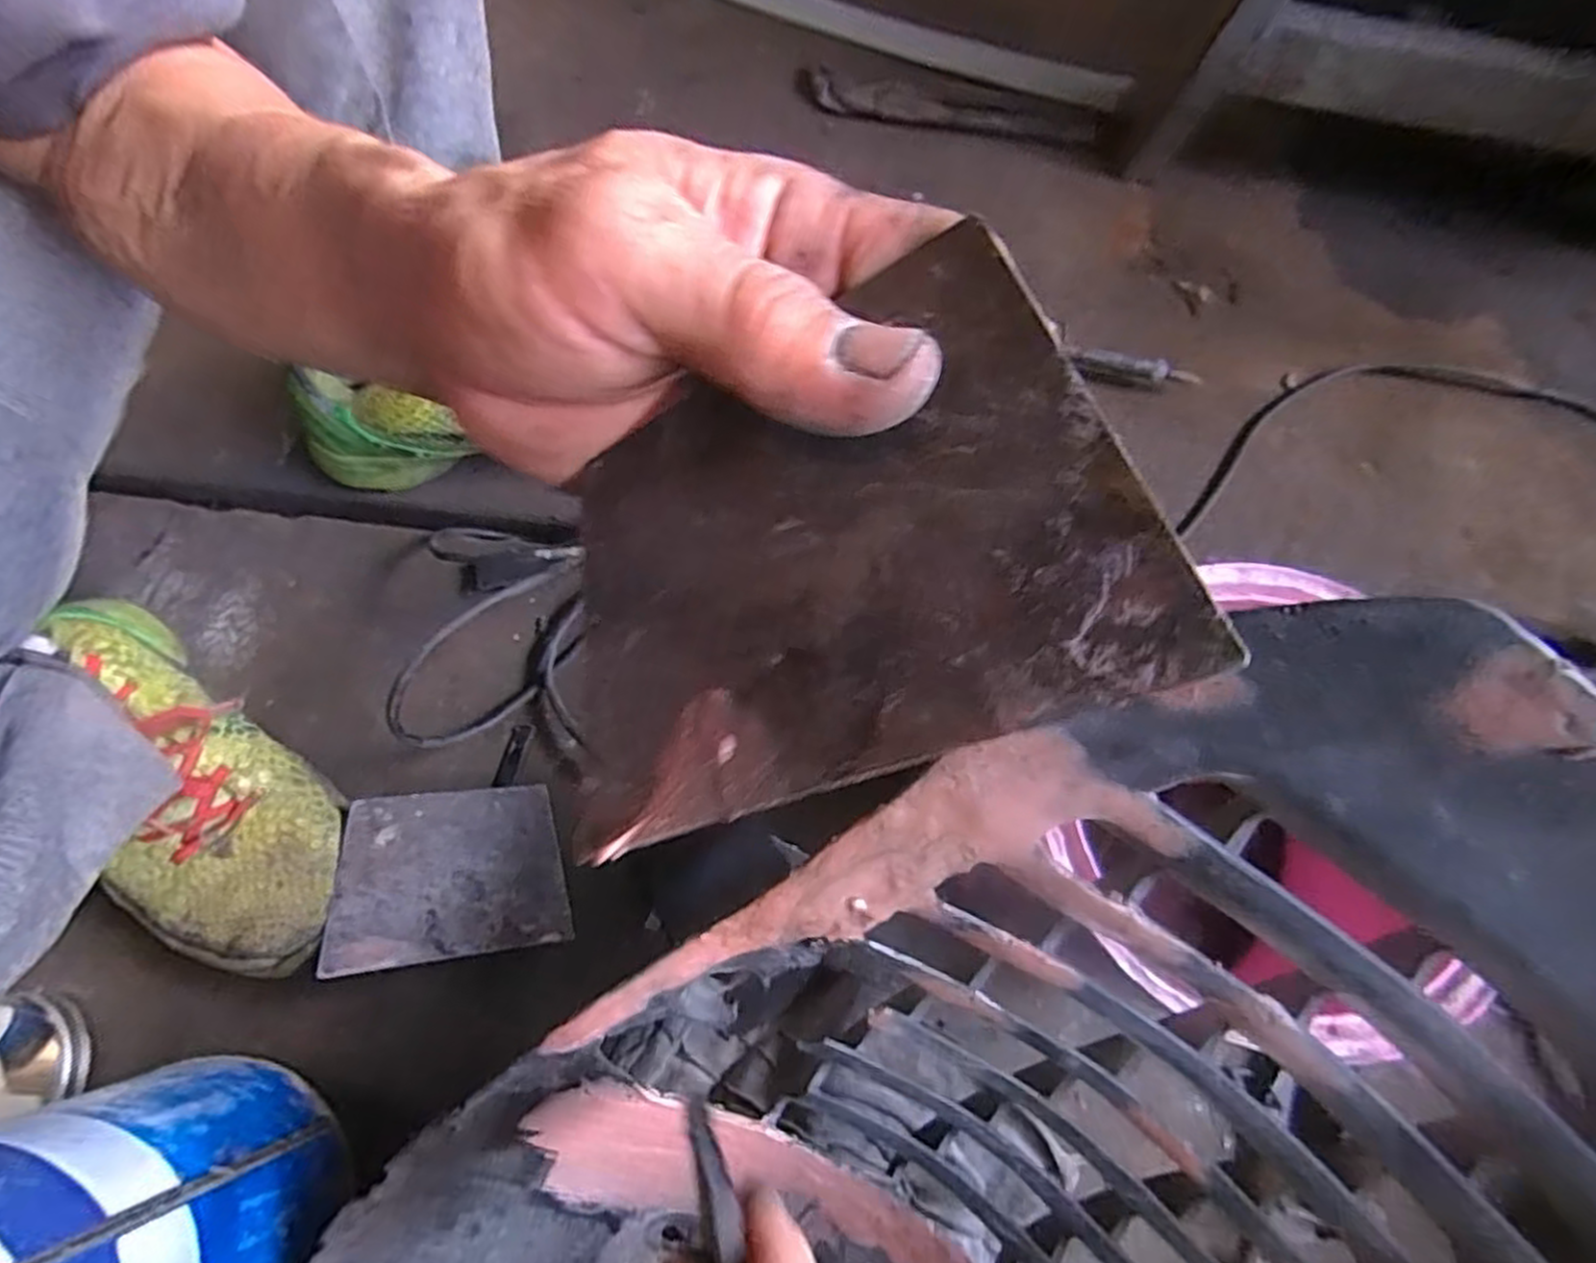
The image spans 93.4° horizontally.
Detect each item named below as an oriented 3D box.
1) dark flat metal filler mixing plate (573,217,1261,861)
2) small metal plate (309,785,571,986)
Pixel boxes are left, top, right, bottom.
[{"bbox_3d":[-0.001,-0.014,0.137,0.113,0.004,0.085,-23,67,28],"label":"dark flat metal filler mixing plate"},{"bbox_3d":[-0.192,0.134,0.417,0.116,0.005,0.087,-1,69,-22],"label":"small metal plate"}]

